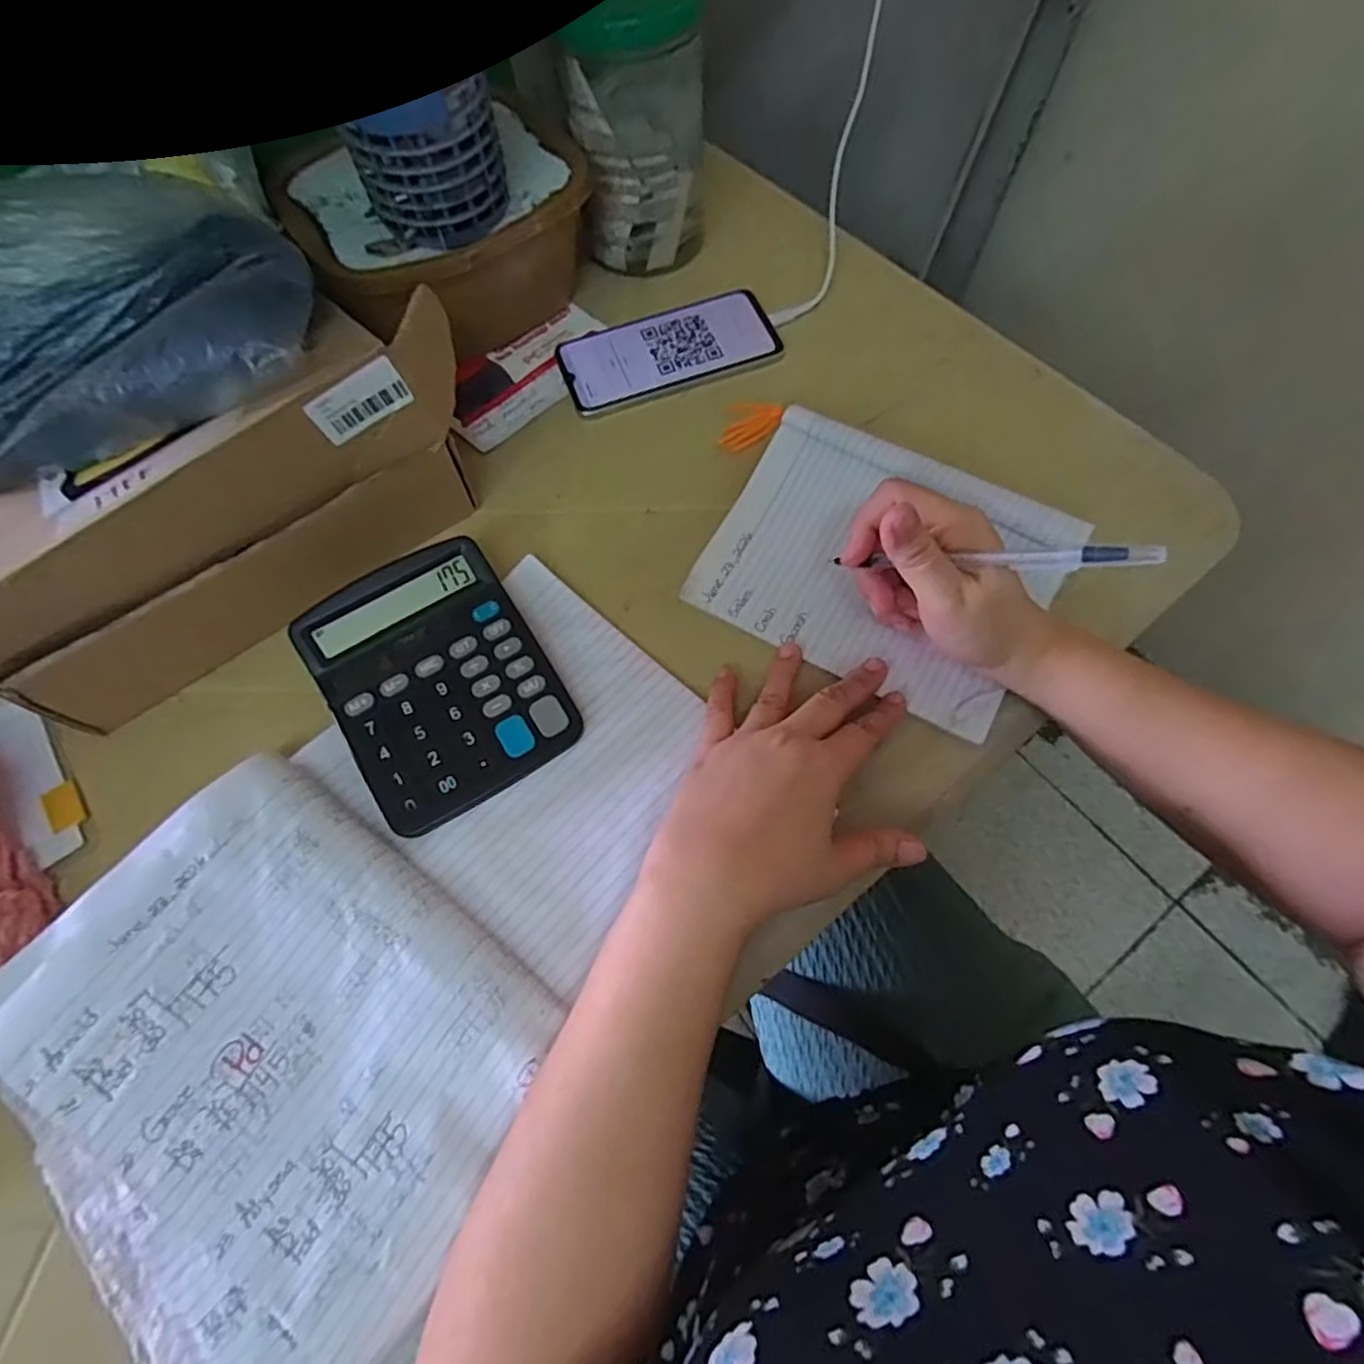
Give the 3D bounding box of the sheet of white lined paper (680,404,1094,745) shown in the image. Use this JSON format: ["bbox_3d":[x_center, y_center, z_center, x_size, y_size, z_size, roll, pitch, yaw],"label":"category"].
[{"bbox_3d":[0.120,-0.074,0.416,0.194,0.012,0.147,28,84,16],"label":"sheet of white lined paper"}]

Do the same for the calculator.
[{"bbox_3d":[-0.141,-0.004,0.392,0.115,0.030,0.149,-30,69,-14],"label":"calculator"}]

